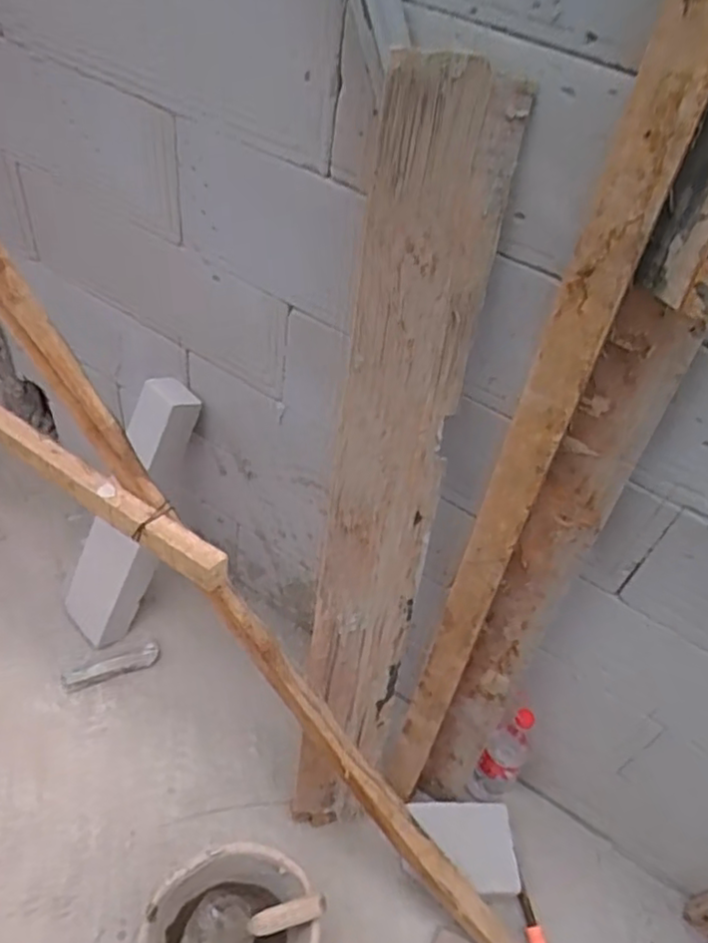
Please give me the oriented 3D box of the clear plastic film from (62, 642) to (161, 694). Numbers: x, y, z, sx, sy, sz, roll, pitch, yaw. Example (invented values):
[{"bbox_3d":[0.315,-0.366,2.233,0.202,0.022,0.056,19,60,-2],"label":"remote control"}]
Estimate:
[{"bbox_3d":[-0.503,0.409,1.399,0.193,0.006,0.049,-15,52,-22],"label":"clear plastic film"}]

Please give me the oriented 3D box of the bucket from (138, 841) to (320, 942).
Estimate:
[{"bbox_3d":[-0.193,0.736,1.050,0.252,0.171,0.223,-7,49,-16],"label":"bucket"}]

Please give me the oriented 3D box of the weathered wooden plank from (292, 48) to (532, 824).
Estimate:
[{"bbox_3d":[0.035,0.111,0.919,0.150,1.149,0.030,2,32,-11],"label":"weathered wooden plank"}]

